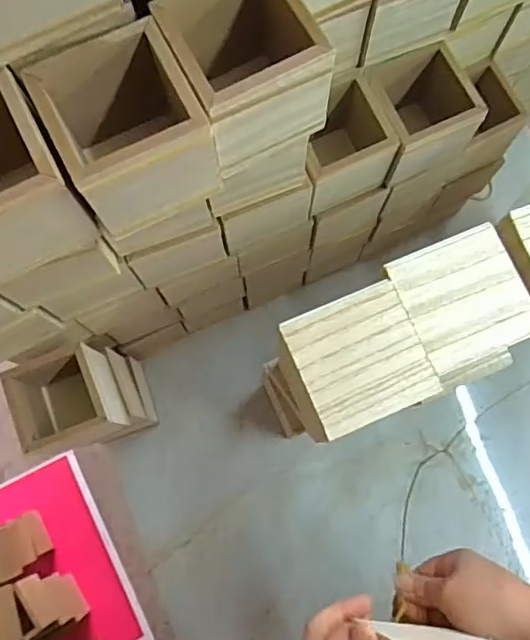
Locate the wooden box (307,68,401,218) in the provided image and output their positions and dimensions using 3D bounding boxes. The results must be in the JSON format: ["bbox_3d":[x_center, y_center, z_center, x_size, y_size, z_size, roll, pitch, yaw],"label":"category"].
[{"bbox_3d":[0.073,-0.188,0.635,0.098,0.115,0.100,-25,78,-5],"label":"wooden box"}]

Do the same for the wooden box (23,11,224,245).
[{"bbox_3d":[-0.092,-0.126,0.393,0.088,0.093,0.091,-27,78,-6],"label":"wooden box"}]

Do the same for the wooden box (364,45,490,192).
[{"bbox_3d":[0.162,-0.214,0.602,0.104,0.092,0.089,-21,77,-5],"label":"wooden box"}]

